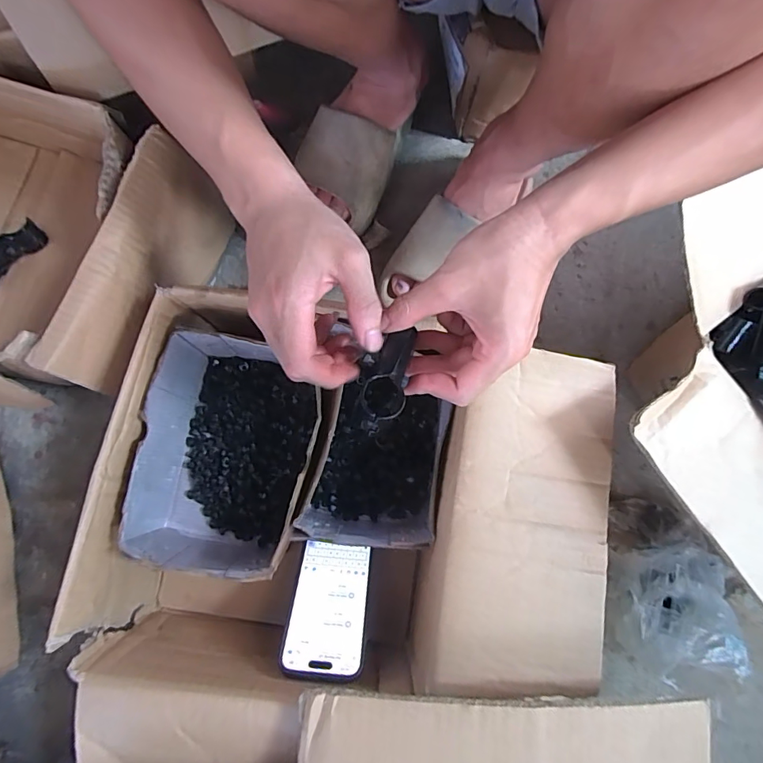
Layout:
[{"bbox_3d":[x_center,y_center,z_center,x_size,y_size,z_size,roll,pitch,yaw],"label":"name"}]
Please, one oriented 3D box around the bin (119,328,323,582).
[{"bbox_3d":[-0.145,0.073,0.454,0.148,0.114,0.206,11,79,2],"label":"bin"}]

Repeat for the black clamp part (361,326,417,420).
[{"bbox_3d":[0.004,-0.007,0.301,0.035,0.013,0.071,18,64,3],"label":"black clamp part"}]

